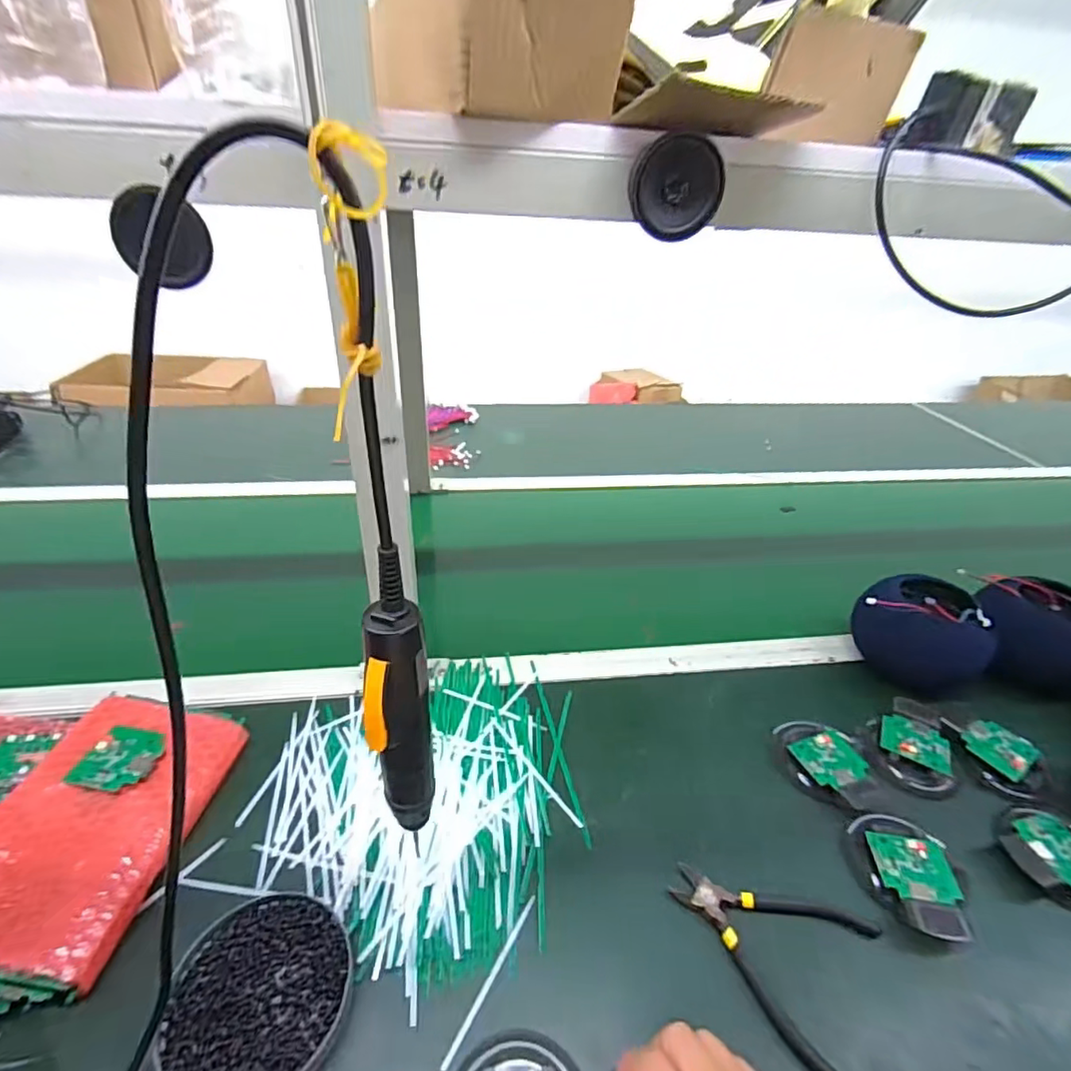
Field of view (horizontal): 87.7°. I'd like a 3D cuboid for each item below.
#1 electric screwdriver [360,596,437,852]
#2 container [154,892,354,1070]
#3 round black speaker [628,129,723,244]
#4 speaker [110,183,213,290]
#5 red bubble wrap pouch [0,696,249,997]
[{"bbox_3d":[-0.078,0.123,0.331,0.033,0.189,0.033,-2,34,-8],"label":"electric screwdriver"},{"bbox_3d":[-0.181,0.304,0.368,0.110,0.019,0.115,2,33,-1],"label":"container"},{"bbox_3d":[0.095,-0.235,0.377,0.059,0.059,0.028,11,34,12],"label":"round black speaker"},{"bbox_3d":[-0.255,-0.201,0.377,0.062,0.057,0.018,0,33,-4],"label":"speaker"},{"bbox_3d":[-0.352,0.226,0.444,0.140,0.047,0.201,5,33,3],"label":"red bubble wrap pouch"}]

